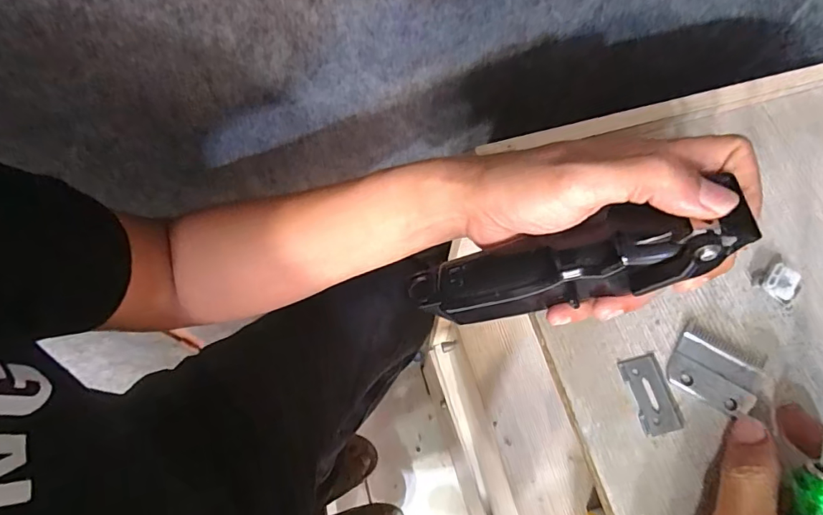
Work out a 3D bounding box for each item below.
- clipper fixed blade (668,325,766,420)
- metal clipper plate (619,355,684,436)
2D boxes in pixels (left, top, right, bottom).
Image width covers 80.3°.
[{"bbox_3d":[0.169,0.062,0.272,0.045,0.006,0.041,31,70,10],"label":"clipper fixed blade"},{"bbox_3d":[0.131,0.075,0.268,0.021,0.004,0.041,-10,69,-6],"label":"metal clipper plate"}]

